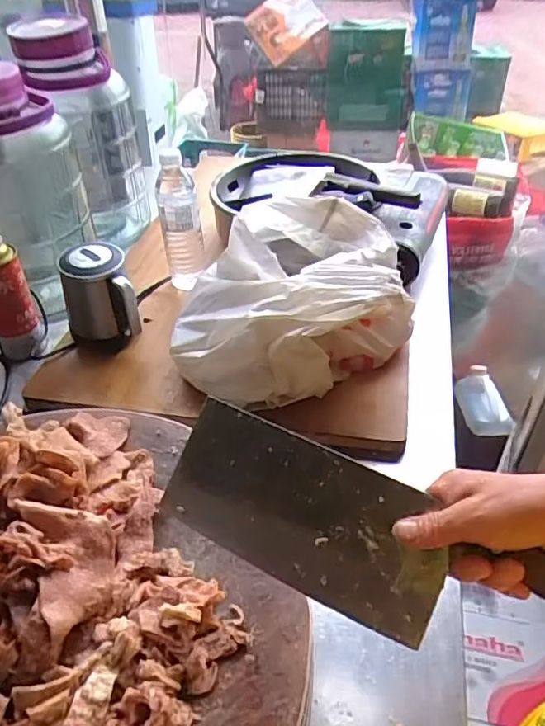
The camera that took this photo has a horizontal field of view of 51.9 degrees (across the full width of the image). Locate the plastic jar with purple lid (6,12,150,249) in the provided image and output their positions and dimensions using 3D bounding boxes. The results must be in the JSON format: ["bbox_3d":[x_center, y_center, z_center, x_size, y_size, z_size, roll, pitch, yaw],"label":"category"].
[{"bbox_3d":[-0.290,-0.350,0.901,0.150,0.343,0.129,-16,42,-18],"label":"plastic jar with purple lid"}]

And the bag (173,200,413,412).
[{"bbox_3d":[0.028,-0.099,0.747,0.290,0.140,0.305,5,40,7],"label":"bag"}]

